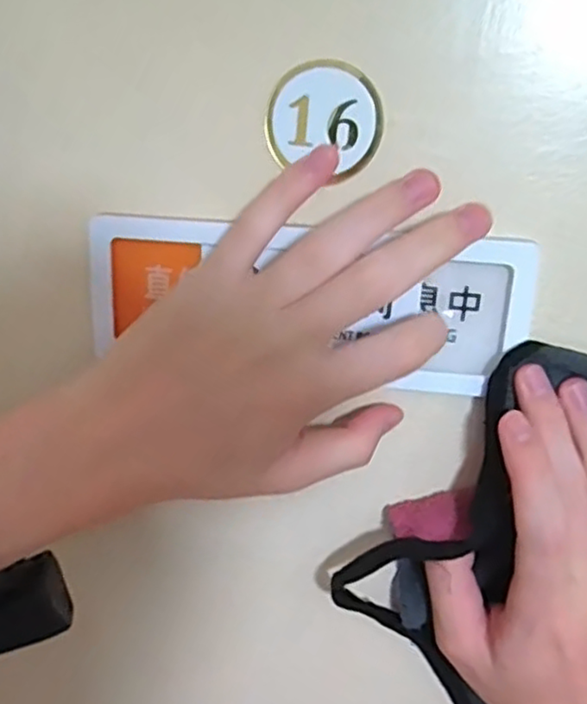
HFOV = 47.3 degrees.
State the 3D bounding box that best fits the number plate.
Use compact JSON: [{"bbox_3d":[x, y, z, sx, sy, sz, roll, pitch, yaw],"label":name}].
[{"bbox_3d":[0.012,-0.096,0.277,0.048,0.043,0.007,5,15,5],"label":"number plate"}]

